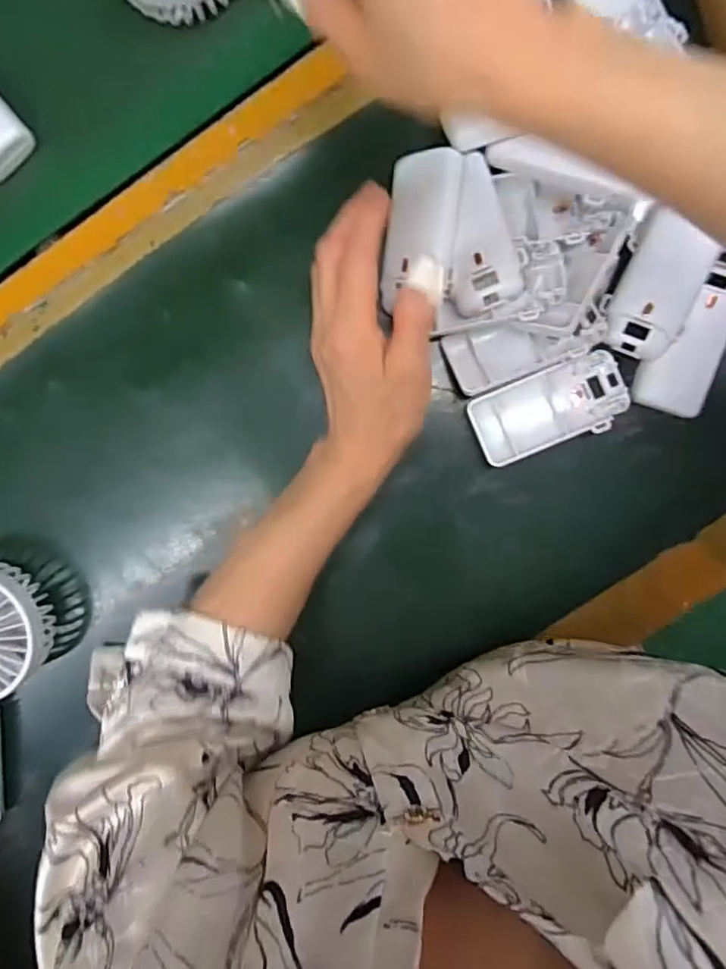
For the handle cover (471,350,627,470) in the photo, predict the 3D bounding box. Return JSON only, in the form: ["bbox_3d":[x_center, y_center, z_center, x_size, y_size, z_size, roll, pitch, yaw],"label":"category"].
[{"bbox_3d":[0.117,-0.048,0.377,0.094,0.018,0.047,-19,93,4],"label":"handle cover"}]

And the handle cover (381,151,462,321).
[{"bbox_3d":[0.035,-0.153,0.354,0.041,0.020,0.090,9,96,1],"label":"handle cover"}]

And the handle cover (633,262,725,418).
[{"bbox_3d":[0.205,-0.089,0.366,0.045,0.015,0.090,20,95,1],"label":"handle cover"}]

